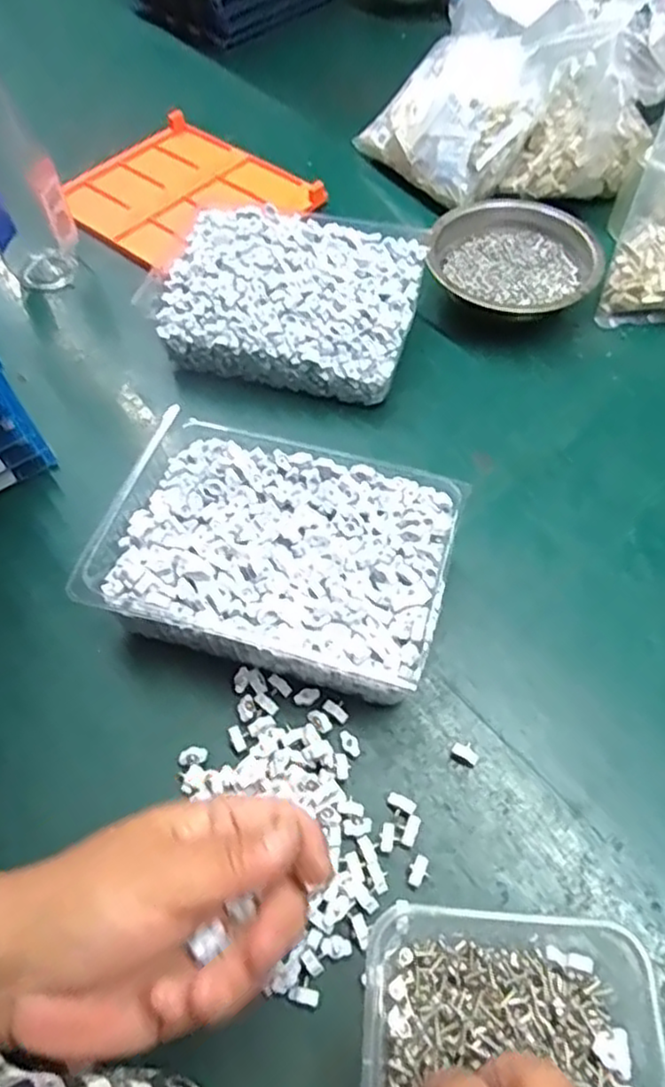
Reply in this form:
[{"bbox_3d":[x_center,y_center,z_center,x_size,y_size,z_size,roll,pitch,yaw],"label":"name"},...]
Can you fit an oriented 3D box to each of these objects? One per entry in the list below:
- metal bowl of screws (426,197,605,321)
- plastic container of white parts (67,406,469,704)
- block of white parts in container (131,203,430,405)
[{"bbox_3d":[0.140,-0.217,0.529,0.123,0.046,0.122,-1,59,2],"label":"metal bowl of screws"},{"bbox_3d":[-0.028,0.007,0.382,0.181,0.057,0.130,15,60,11],"label":"plastic container of white parts"},{"bbox_3d":[-0.031,-0.176,0.499,0.179,0.063,0.124,12,60,9],"label":"block of white parts in container"}]

